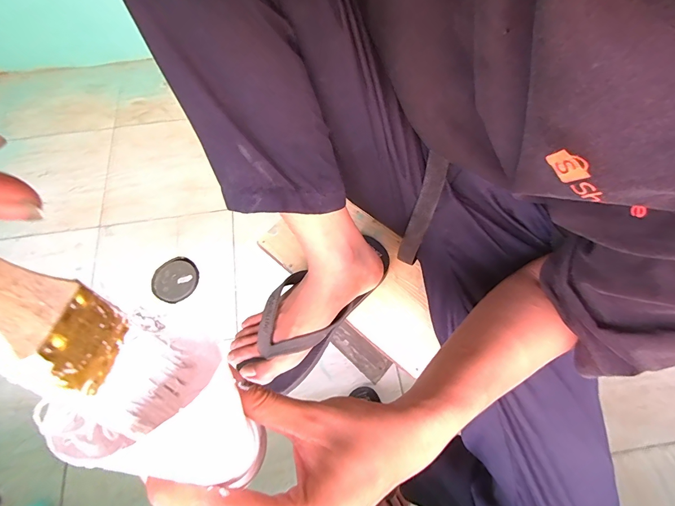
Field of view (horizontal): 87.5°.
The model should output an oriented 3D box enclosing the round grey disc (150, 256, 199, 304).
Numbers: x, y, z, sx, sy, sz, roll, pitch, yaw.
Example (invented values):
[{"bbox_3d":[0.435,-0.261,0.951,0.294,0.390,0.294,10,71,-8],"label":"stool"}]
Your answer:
[{"bbox_3d":[-0.479,0.080,1.041,0.136,0.013,0.131,0,65,0],"label":"round grey disc"}]

